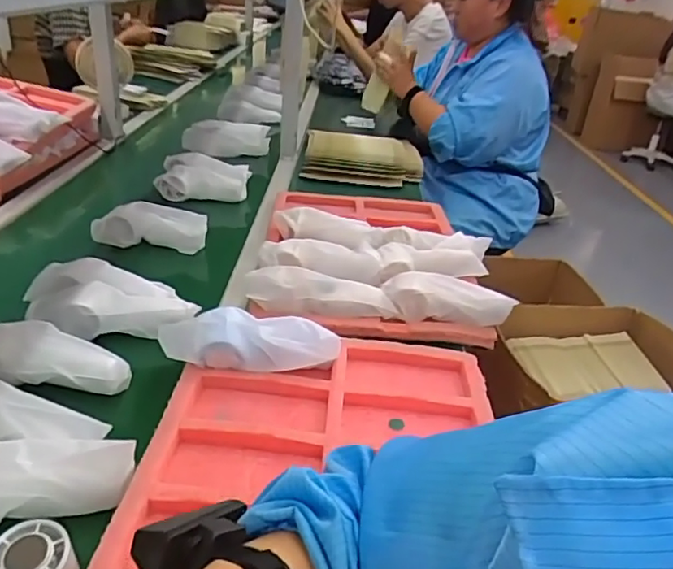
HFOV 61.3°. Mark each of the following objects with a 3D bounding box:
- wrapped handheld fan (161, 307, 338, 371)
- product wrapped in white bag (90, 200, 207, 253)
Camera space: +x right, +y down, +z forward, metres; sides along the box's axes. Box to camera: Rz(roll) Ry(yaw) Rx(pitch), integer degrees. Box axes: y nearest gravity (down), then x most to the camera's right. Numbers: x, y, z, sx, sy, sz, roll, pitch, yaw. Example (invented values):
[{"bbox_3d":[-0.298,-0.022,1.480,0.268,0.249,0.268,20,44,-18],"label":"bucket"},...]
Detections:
[{"bbox_3d":[-0.095,0.067,0.637,0.188,0.063,0.046,4,29,-4],"label":"wrapped handheld fan"},{"bbox_3d":[-0.307,-0.094,0.938,0.182,0.059,0.053,-1,30,-12],"label":"product wrapped in white bag"}]

